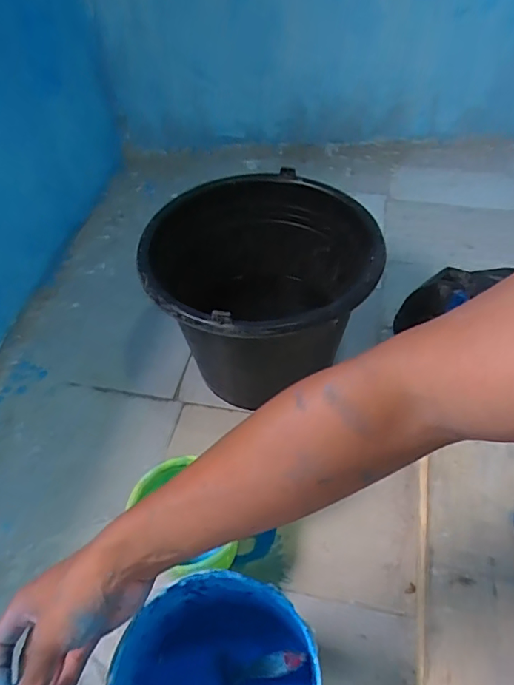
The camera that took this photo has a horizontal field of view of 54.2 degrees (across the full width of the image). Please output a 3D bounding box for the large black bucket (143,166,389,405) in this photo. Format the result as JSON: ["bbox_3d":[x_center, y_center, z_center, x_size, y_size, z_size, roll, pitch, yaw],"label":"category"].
[{"bbox_3d":[0.015,-0.067,0.773,0.337,0.230,0.323,-1,49,1],"label":"large black bucket"}]

